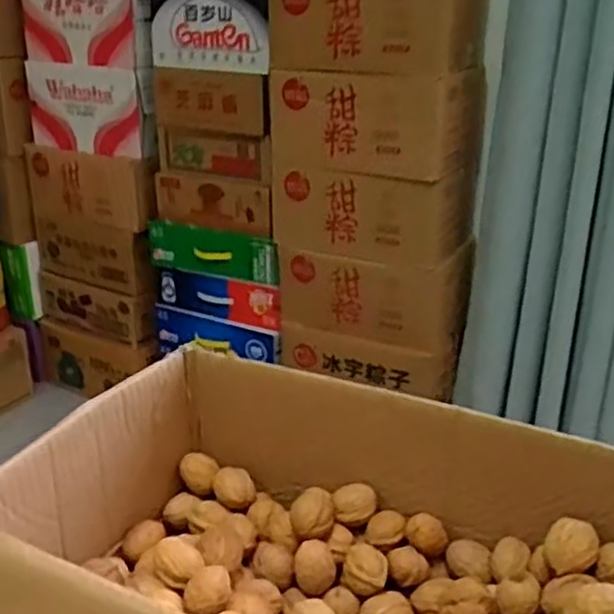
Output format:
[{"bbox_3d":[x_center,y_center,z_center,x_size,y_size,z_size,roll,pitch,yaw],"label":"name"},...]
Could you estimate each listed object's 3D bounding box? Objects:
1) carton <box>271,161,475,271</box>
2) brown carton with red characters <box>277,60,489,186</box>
[{"bbox_3d":[0.150,-0.220,1.630,0.455,0.184,0.238,10,25,21],"label":"carton"},{"bbox_3d":[0.163,-0.402,1.569,0.421,0.189,0.236,14,26,29],"label":"brown carton with red characters"}]

